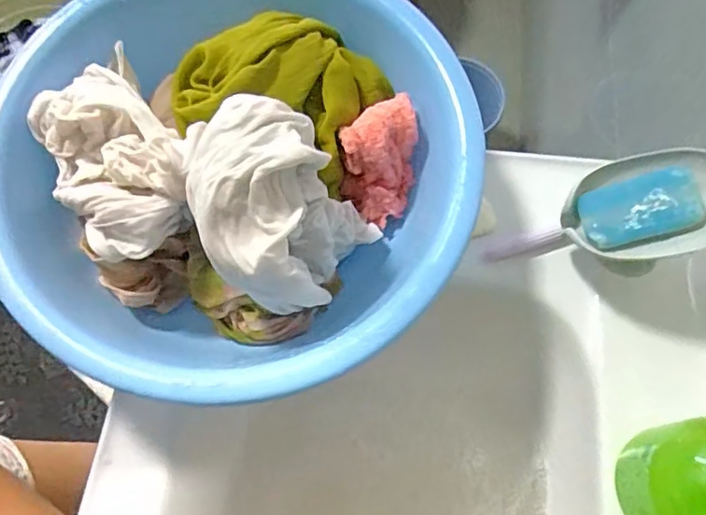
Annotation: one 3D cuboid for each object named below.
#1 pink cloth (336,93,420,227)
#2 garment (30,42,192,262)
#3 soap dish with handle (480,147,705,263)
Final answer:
[{"bbox_3d":[0.020,-0.073,0.449,0.058,0.095,0.028,-12,32,-13],"label":"pink cloth"},{"bbox_3d":[-0.177,-0.080,0.405,0.094,0.051,0.162,-34,71,-10],"label":"garment"},{"bbox_3d":[0.195,-0.028,0.440,0.182,0.038,0.076,-17,64,33],"label":"soap dish with handle"}]

